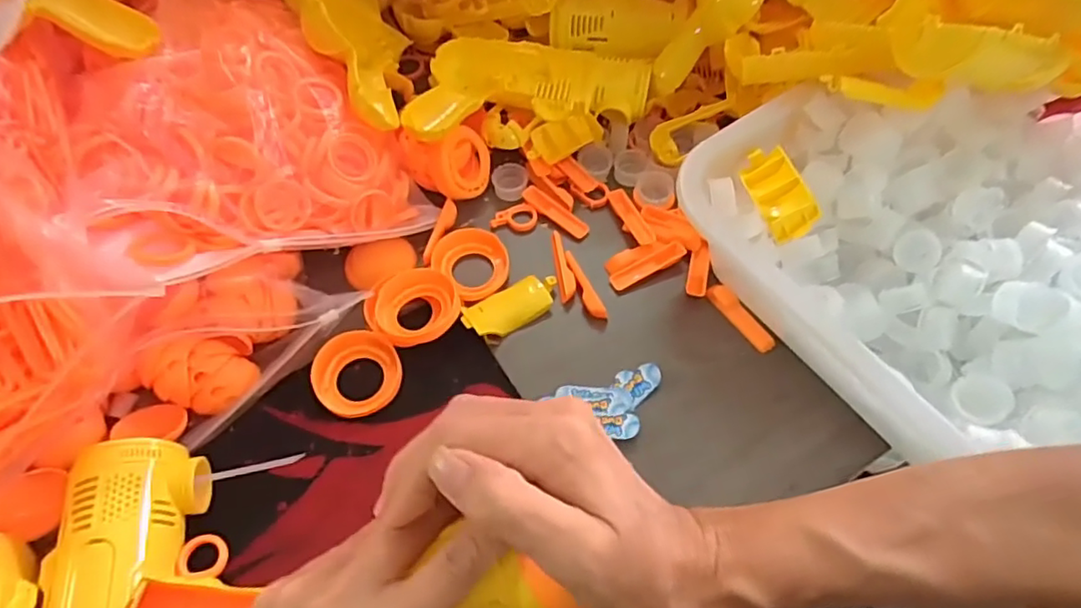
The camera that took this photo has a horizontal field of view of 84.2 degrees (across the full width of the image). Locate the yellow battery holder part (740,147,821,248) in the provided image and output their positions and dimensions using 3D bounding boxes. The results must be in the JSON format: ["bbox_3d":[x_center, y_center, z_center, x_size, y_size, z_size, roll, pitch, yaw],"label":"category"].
[{"bbox_3d":[0.160,-0.078,0.404,0.033,0.014,0.068,-30,60,28],"label":"yellow battery holder part"}]

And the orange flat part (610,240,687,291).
[{"bbox_3d":[0.083,-0.030,0.461,0.063,0.004,0.014,-28,75,-7],"label":"orange flat part"}]

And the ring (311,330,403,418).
[{"bbox_3d":[-0.126,0.047,0.412,0.057,0.013,0.059,-5,73,-12],"label":"ring"}]

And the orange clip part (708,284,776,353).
[{"bbox_3d":[0.148,0.009,0.440,0.016,0.006,0.061,-29,63,-17],"label":"orange clip part"}]

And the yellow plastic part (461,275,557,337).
[{"bbox_3d":[-0.021,0.002,0.442,0.074,0.013,0.030,-24,61,-14],"label":"yellow plastic part"}]

